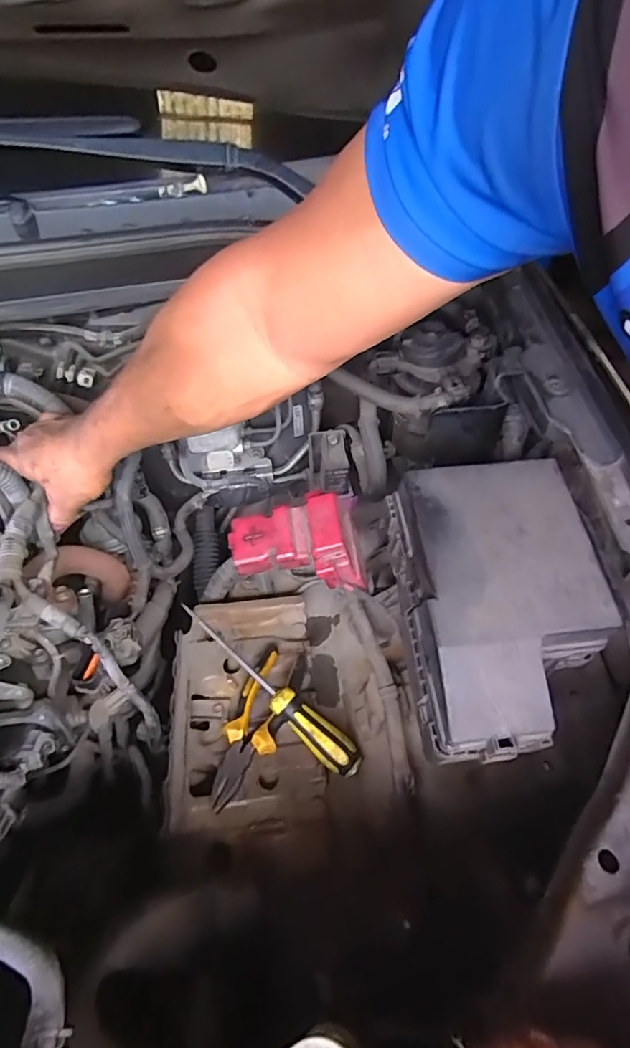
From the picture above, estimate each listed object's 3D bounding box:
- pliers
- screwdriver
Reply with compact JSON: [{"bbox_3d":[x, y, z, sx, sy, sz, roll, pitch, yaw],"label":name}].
[{"bbox_3d":[-0.061,0.205,0.553,0.057,0.019,0.173,12,46,13],"label":"pliers"},{"bbox_3d":[-0.055,0.166,0.560,0.257,0.032,0.032,37,55,20],"label":"screwdriver"}]

